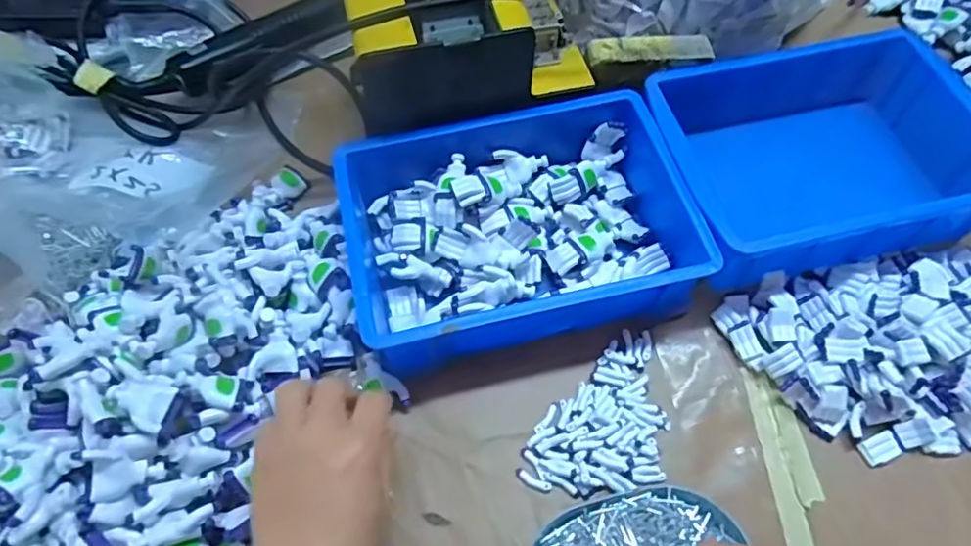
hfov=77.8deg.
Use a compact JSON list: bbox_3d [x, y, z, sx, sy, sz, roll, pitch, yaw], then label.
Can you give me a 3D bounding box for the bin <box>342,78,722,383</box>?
[{"bbox_3d":[0.023,-0.037,0.457,0.242,0.071,0.179,-11,62,-5],"label":"bin"}]

